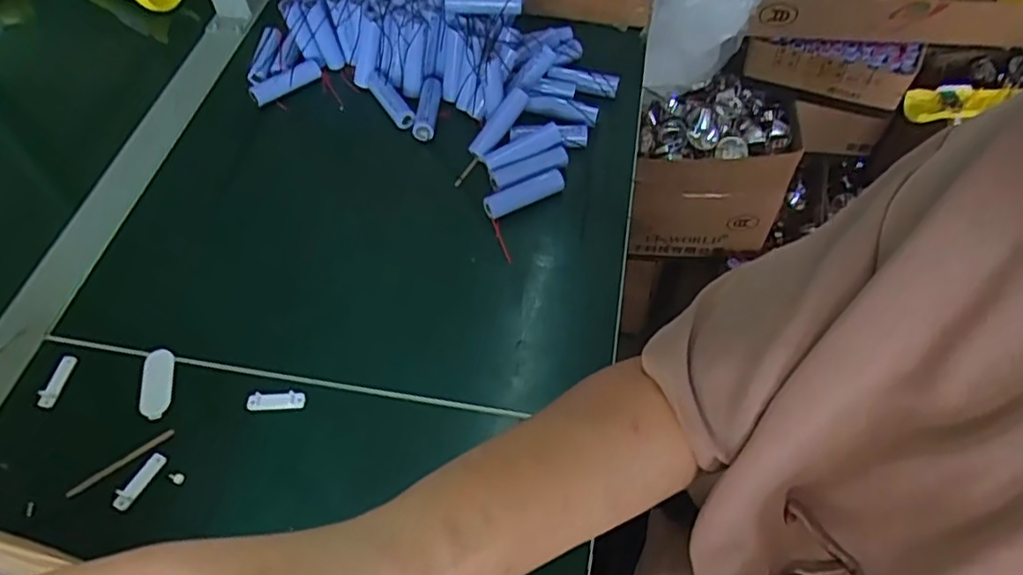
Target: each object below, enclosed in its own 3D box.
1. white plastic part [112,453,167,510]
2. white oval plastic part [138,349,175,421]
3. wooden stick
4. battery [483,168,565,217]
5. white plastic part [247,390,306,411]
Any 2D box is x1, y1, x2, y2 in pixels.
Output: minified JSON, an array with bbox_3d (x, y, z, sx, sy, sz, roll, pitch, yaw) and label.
[{"bbox_3d":[-0.230,0.119,0.418,0.013,0.004,0.037,23,58,16],"label":"white plastic part"},{"bbox_3d":[-0.239,0.064,0.455,0.021,0.004,0.051,-11,56,-7],"label":"white oval plastic part"},{"bbox_3d":[-0.246,0.110,0.426,0.068,0.004,0.006,-31,60,-19],"label":"wooden stick"},{"bbox_3d":[0.010,-0.074,0.537,0.067,0.014,0.017,-20,57,-13],"label":"battery"},{"bbox_3d":[-0.154,0.075,0.443,0.037,0.005,0.012,-1,55,0],"label":"white plastic part"}]

